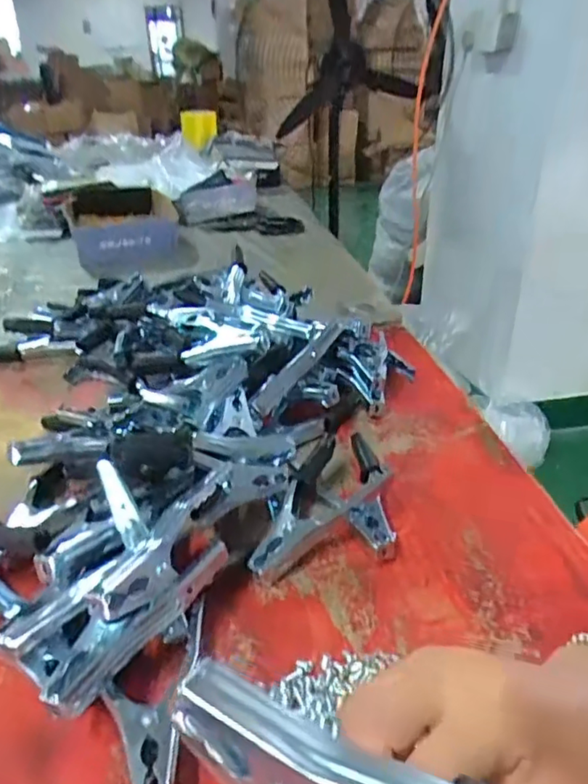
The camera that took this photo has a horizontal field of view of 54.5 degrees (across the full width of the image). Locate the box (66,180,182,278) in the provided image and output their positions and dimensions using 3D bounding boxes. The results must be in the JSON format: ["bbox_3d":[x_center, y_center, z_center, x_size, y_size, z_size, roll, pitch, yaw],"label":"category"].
[{"bbox_3d":[-0.357,-0.351,1.191,0.215,0.080,0.305,-9,31,-13],"label":"box"}]

